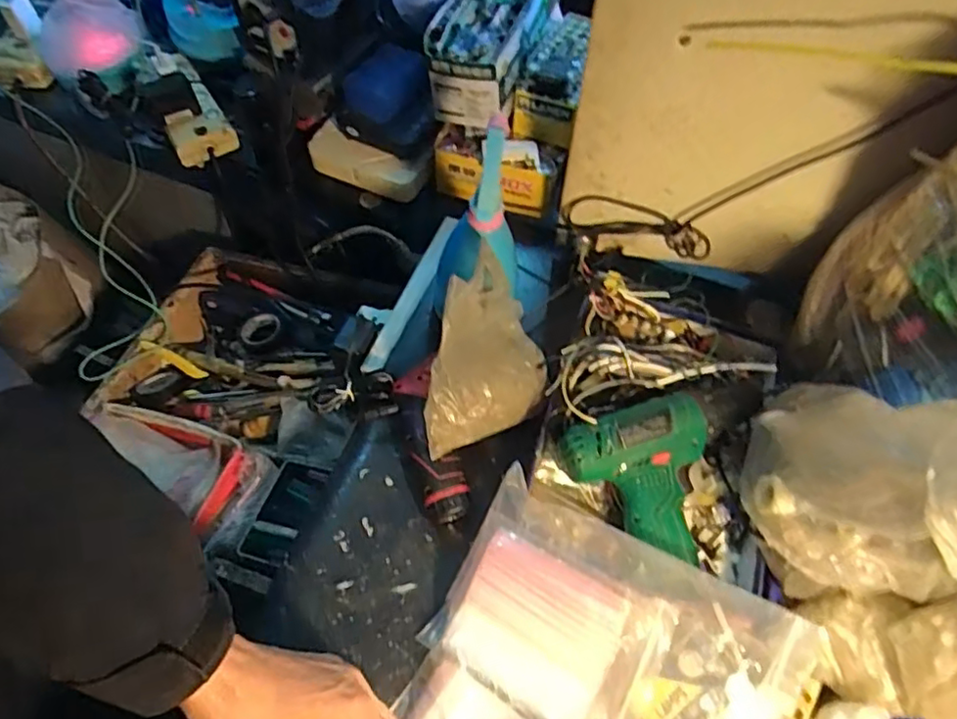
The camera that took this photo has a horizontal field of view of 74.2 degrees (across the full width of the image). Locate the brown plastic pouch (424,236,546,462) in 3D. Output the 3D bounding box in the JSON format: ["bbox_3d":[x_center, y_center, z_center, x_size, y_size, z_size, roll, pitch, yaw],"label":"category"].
[{"bbox_3d":[0.009,-0.006,0.547,0.111,0.056,0.172,-1,102,-28],"label":"brown plastic pouch"}]

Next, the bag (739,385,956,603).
[{"bbox_3d":[0.281,0.060,0.416,0.147,0.183,0.153,-36,67,-19],"label":"bag"}]

